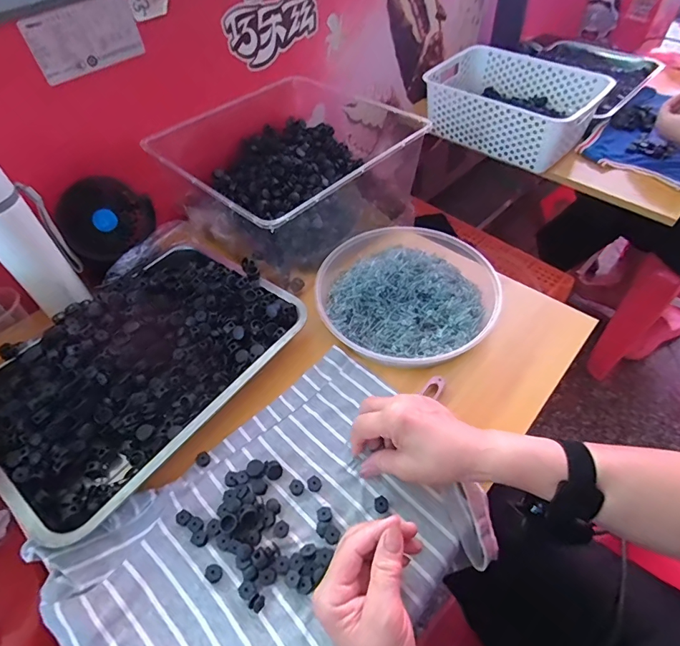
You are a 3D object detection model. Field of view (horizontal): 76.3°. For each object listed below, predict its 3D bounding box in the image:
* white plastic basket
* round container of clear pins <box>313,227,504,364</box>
[{"bbox_3d":[0.333,-0.439,0.870,0.310,0.109,0.204,34,60,27],"label":"white plastic basket"},{"bbox_3d":[0.083,-0.047,0.549,0.221,0.060,0.203,-2,51,2],"label":"round container of clear pins"}]

